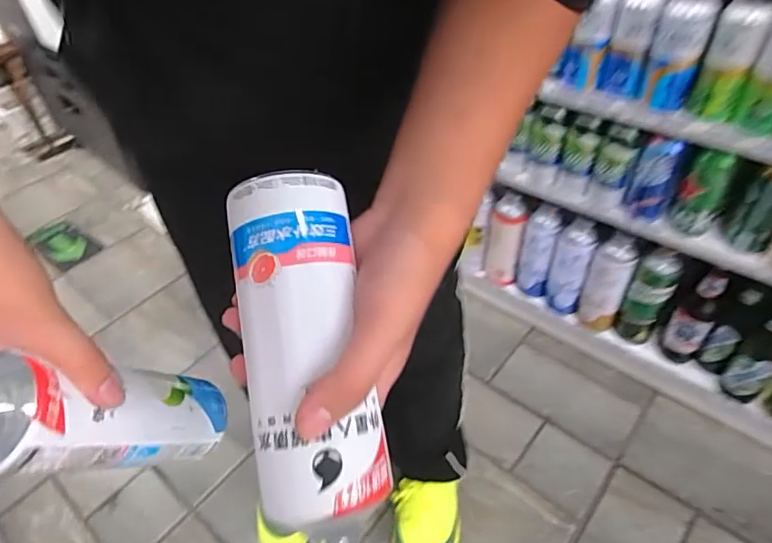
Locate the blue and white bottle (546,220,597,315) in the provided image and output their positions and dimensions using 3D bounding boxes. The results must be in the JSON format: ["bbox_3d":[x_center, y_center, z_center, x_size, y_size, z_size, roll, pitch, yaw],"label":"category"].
[{"bbox_3d":[0.405,-0.004,1.124,0.077,0.227,0.064,13,47,17],"label":"blue and white bottle"}]

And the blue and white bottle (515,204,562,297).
[{"bbox_3d":[0.345,-0.041,1.161,0.076,0.224,0.070,9,46,13],"label":"blue and white bottle"}]

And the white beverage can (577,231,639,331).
[{"bbox_3d":[0.469,0.029,1.082,0.080,0.229,0.061,23,51,25],"label":"white beverage can"}]

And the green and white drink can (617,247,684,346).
[{"bbox_3d":[0.542,0.056,1.056,0.078,0.235,0.055,20,50,24],"label":"green and white drink can"}]

